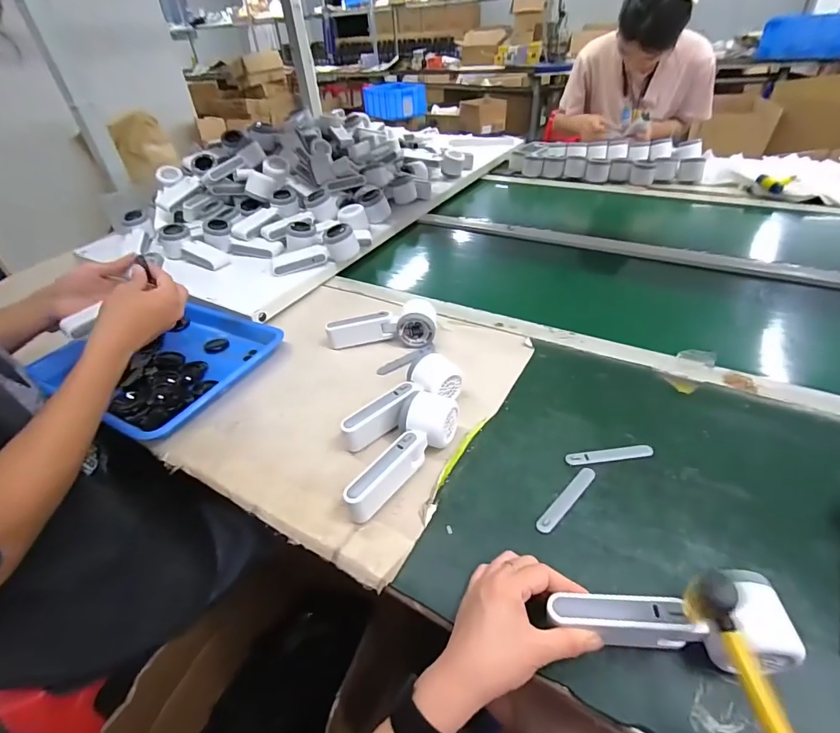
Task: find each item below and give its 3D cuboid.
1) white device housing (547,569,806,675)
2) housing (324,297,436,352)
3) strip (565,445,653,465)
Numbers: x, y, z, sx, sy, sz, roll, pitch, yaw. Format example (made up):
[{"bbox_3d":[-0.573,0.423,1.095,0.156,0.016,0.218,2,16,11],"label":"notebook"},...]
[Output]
[{"bbox_3d":[0.183,0.190,0.329,0.165,0.045,0.056,-1,36,8],"label":"white device housing"},{"bbox_3d":[-0.057,-0.062,0.667,0.163,0.051,0.059,-2,40,4],"label":"housing"},{"bbox_3d":[0.210,0.098,0.483,0.094,0.004,0.017,-7,40,0],"label":"strip"}]

